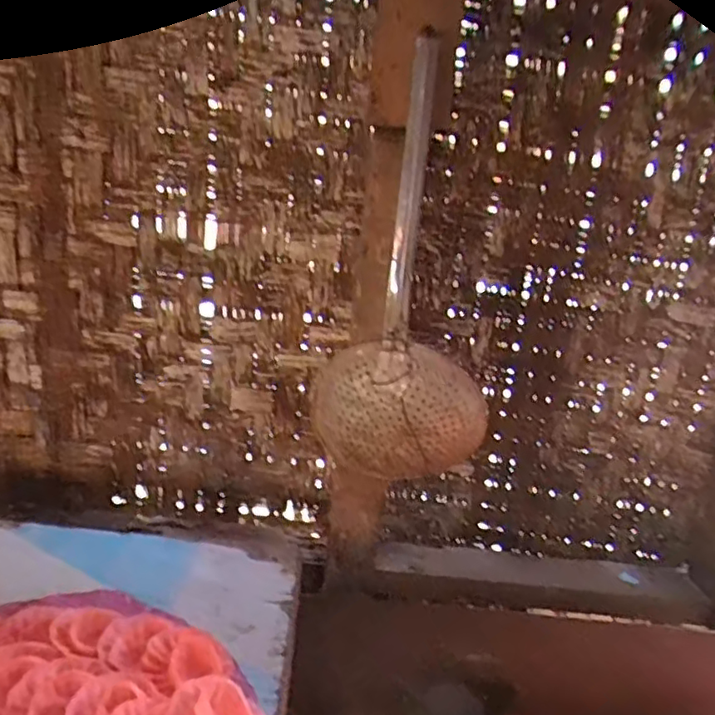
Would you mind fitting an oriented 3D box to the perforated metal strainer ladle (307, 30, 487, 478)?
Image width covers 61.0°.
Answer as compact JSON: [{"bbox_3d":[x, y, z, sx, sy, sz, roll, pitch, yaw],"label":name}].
[{"bbox_3d":[0.060,-0.063,0.620,0.157,0.421,0.107,18,20,34],"label":"perforated metal strainer ladle"}]

